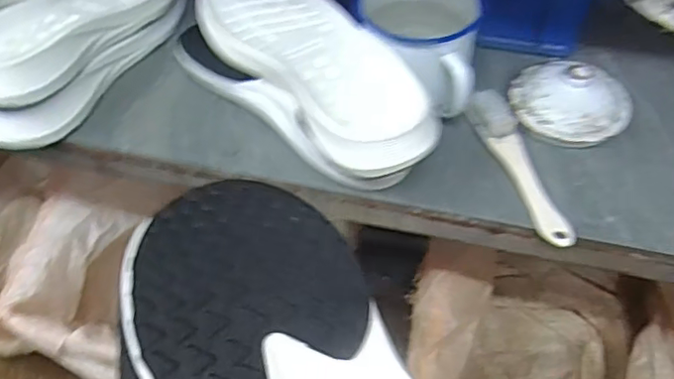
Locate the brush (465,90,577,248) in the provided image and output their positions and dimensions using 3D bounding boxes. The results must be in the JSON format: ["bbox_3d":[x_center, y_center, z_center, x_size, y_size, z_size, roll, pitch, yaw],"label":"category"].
[{"bbox_3d":[0.150,-0.021,0.494,0.036,0.018,0.161,-11,53,-7],"label":"brush"}]

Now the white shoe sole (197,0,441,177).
[{"bbox_3d":[-0.024,-0.120,0.498,0.106,0.038,0.283,-29,57,-19],"label":"white shoe sole"}]

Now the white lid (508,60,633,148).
[{"bbox_3d":[0.212,-0.087,0.526,0.103,0.041,0.098,-1,53,1],"label":"white lid"}]

